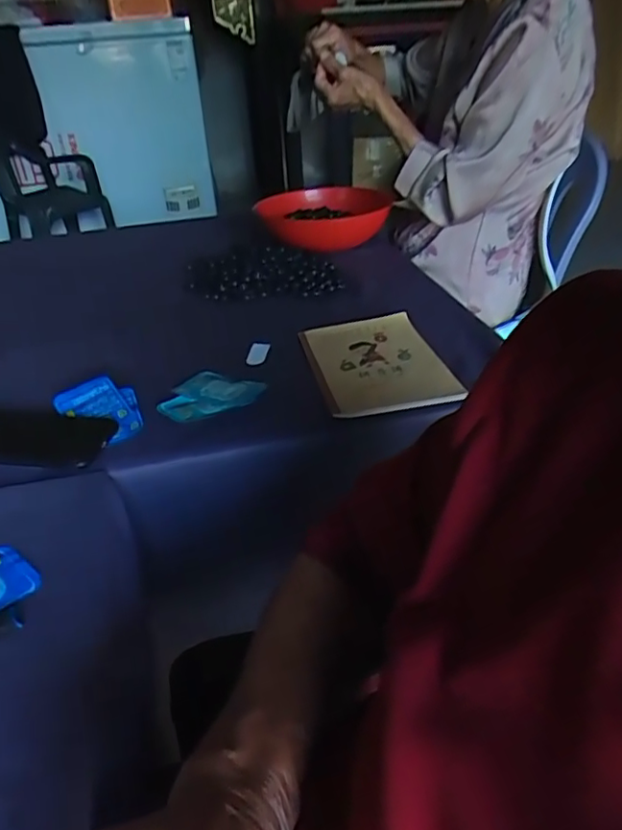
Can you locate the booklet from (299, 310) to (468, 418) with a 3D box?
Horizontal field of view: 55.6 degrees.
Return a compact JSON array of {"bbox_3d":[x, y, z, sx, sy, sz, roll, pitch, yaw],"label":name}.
[{"bbox_3d":[0.072,-0.066,0.689,0.140,0.012,0.211,-8,34,-7],"label":"booklet"}]

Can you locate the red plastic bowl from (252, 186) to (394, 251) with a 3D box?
[{"bbox_3d":[0.020,-0.354,1.069,0.226,0.071,0.188,-4,33,0],"label":"red plastic bowl"}]

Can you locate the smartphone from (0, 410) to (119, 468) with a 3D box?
[{"bbox_3d":[-0.279,0.018,0.595,0.156,0.010,0.087,2,34,9],"label":"smartphone"}]

